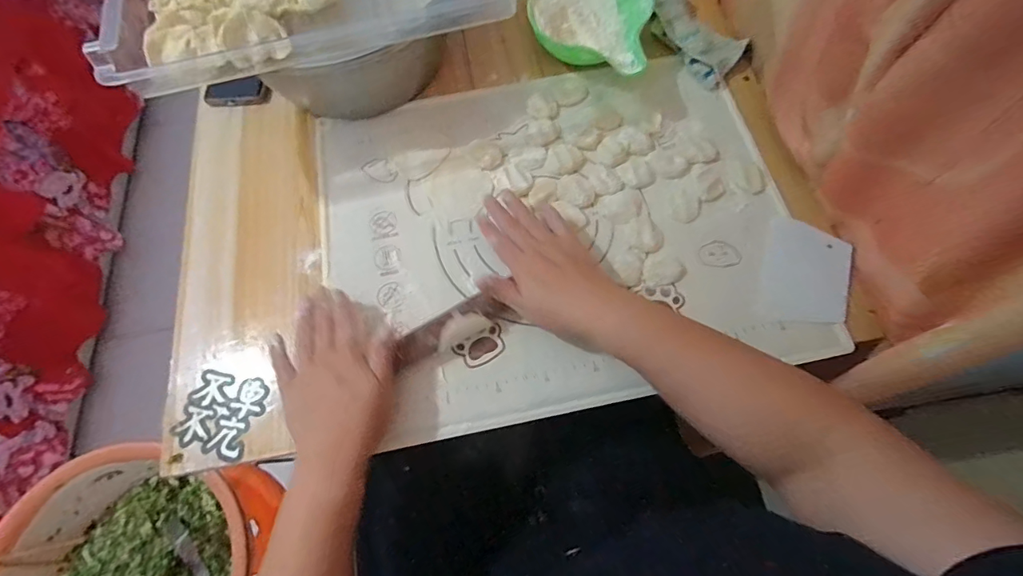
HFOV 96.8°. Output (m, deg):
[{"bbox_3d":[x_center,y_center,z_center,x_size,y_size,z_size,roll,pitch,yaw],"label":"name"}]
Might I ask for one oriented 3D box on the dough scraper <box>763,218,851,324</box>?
[{"bbox_3d":[0.306,-0.016,0.469,0.083,0.011,0.110,14,70,5],"label":"dough scraper"}]

